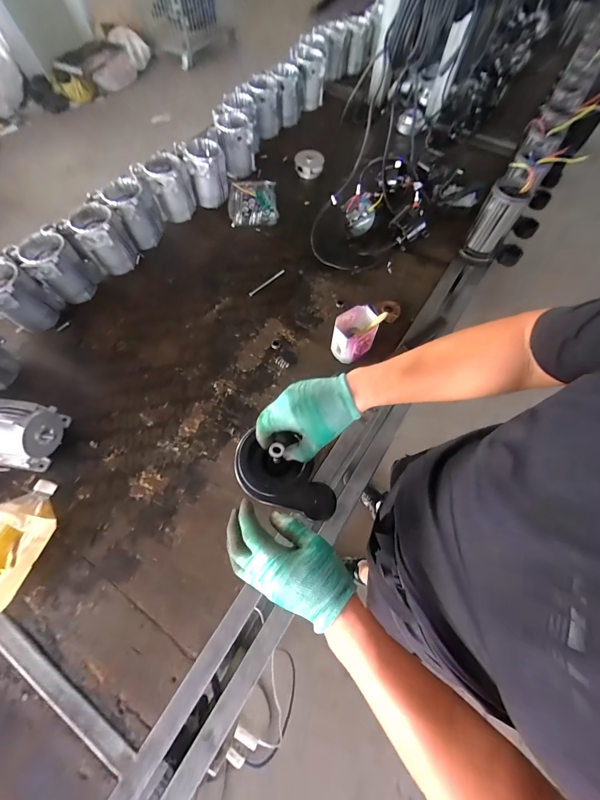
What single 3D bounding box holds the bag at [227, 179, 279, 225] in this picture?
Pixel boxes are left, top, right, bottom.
[{"bbox_3d":[-0.146,-0.618,0.961,0.147,0.049,0.179,-5,67,-5],"label":"bag"}]

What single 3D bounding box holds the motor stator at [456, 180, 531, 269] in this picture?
[{"bbox_3d":[0.511,-0.463,0.831,0.098,0.195,0.111,29,68,11],"label":"motor stator"}]

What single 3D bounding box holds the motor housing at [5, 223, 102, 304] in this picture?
[{"bbox_3d":[-0.580,-0.323,0.758,0.112,0.129,0.129,40,71,14],"label":"motor housing"}]

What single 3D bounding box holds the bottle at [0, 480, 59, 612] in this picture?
[{"bbox_3d":[-0.505,0.243,0.538,0.117,0.084,0.208,12,66,3],"label":"bottle"}]

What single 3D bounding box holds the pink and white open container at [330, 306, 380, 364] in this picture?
[{"bbox_3d":[0.123,-0.145,0.721,0.089,0.119,0.100,21,67,7],"label":"pink and white open container"}]

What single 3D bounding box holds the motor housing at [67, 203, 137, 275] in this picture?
[{"bbox_3d":[-0.497,-0.412,0.802,0.112,0.132,0.101,-20,69,-11],"label":"motor housing"}]

